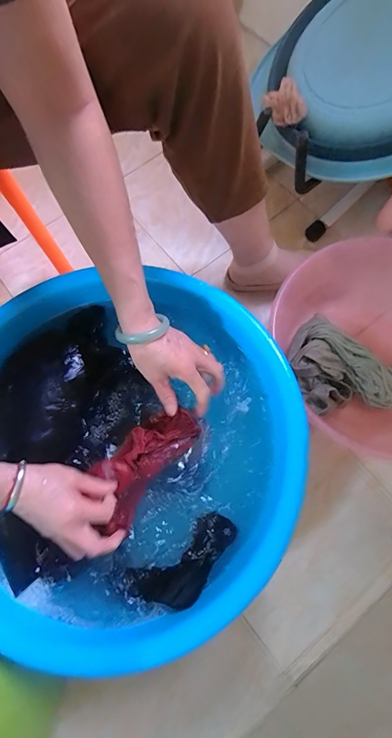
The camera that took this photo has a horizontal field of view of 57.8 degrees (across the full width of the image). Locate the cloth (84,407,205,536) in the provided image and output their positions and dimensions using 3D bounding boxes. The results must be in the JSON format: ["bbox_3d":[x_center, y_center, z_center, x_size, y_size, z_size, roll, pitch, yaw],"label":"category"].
[{"bbox_3d":[-0.073,0.128,0.492,0.077,0.033,0.177,35,69,12],"label":"cloth"}]

